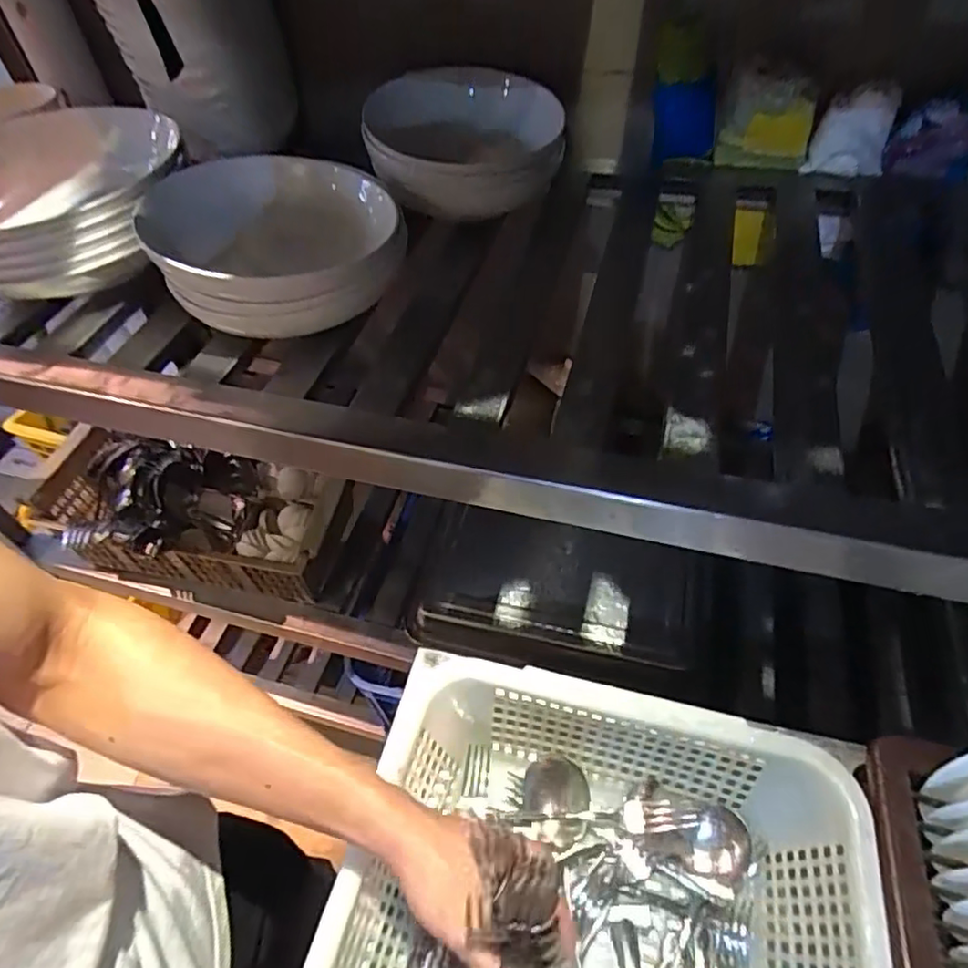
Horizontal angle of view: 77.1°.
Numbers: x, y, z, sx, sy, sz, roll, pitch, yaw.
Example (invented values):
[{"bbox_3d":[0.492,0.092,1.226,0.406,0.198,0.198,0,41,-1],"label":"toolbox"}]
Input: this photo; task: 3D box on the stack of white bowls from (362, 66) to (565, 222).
[{"bbox_3d":[-0.020,-0.350,0.624,0.199,0.075,0.194,-5,51,0],"label":"stack of white bowls"}]

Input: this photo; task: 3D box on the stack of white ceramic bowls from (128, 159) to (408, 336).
[{"bbox_3d":[-0.180,-0.211,0.533,0.217,0.066,0.205,-2,51,2],"label":"stack of white ceramic bowls"}]

